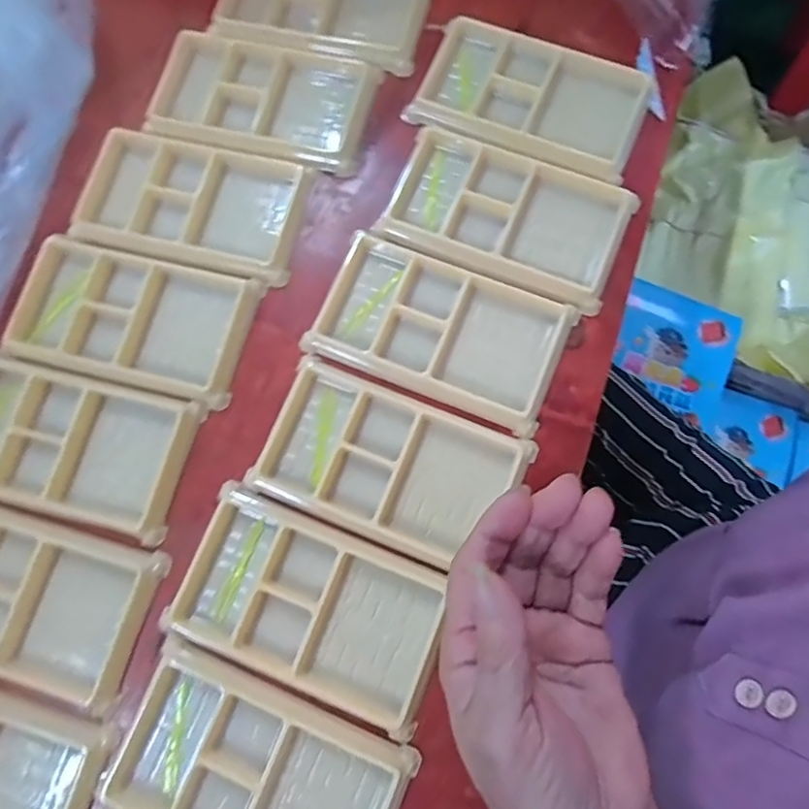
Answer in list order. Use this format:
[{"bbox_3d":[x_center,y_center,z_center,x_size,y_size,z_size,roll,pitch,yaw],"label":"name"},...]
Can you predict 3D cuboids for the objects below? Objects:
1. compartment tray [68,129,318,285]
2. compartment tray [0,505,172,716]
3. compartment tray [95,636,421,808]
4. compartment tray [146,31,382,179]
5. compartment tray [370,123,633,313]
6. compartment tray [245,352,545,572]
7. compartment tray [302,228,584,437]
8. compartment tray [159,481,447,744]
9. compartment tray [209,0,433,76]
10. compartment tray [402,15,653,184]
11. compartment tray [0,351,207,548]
[{"bbox_3d":[-0.129,-0.122,0.332,0.130,0.010,0.077,14,76,5],"label":"compartment tray"},{"bbox_3d":[-0.201,0.097,0.283,0.135,0.011,0.080,18,77,6],"label":"compartment tray"},{"bbox_3d":[-0.072,0.175,0.261,0.138,0.013,0.075,22,77,7],"label":"compartment tray"},{"bbox_3d":[-0.090,-0.192,0.354,0.136,0.021,0.080,12,76,4],"label":"compartment tray"},{"bbox_3d":[0.061,-0.113,0.325,0.135,0.012,0.079,21,77,6],"label":"compartment tray"},{"bbox_3d":[-0.008,0.030,0.294,0.133,0.011,0.079,21,77,6],"label":"compartment tray"},{"bbox_3d":[0.022,-0.044,0.309,0.135,0.012,0.079,23,77,7],"label":"compartment tray"},{"bbox_3d":[-0.046,0.101,0.279,0.134,0.010,0.079,23,77,7],"label":"compartment tray"},{"bbox_3d":[-0.055,-0.265,0.362,0.137,0.013,0.077,11,76,4],"label":"compartment tray"},{"bbox_3d":[0.078,-0.189,0.341,0.136,0.012,0.075,22,77,7],"label":"compartment tray"},{"bbox_3d":[-0.186,0.021,0.306,0.129,0.017,0.076,14,76,5],"label":"compartment tray"}]

